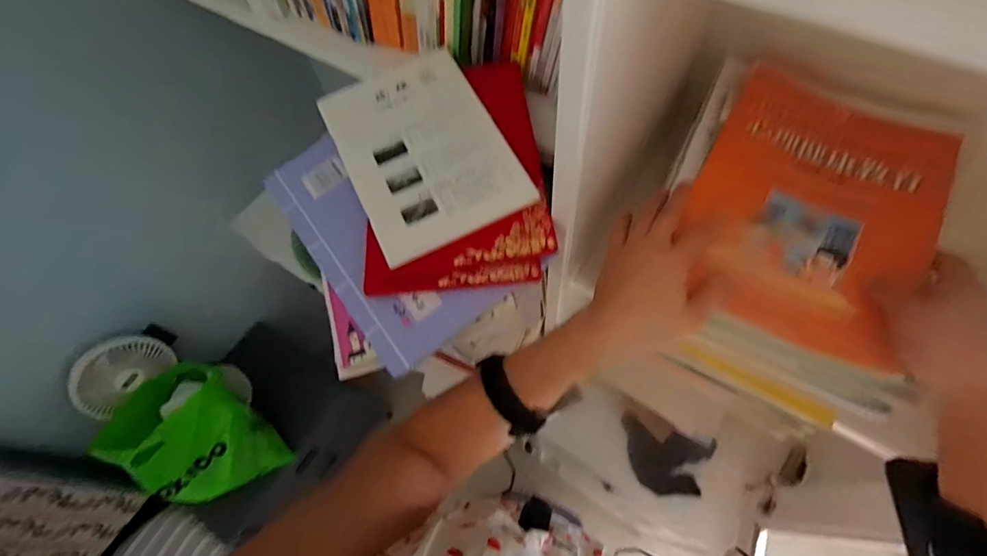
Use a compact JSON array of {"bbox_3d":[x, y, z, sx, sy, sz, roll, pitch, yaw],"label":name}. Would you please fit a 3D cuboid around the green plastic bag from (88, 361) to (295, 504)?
[{"bbox_3d":[-0.724,0.383,1.108,0.266,0.332,0.256,-33,66,-11],"label":"green plastic bag"}]

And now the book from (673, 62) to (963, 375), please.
[{"bbox_3d":[0.273,-0.068,0.389,0.179,0.023,0.253,27,70,13],"label":"book"}]

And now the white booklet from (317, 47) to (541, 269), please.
[{"bbox_3d":[-0.069,-0.124,0.433,0.145,0.006,0.207,-26,70,-6],"label":"white booklet"}]

